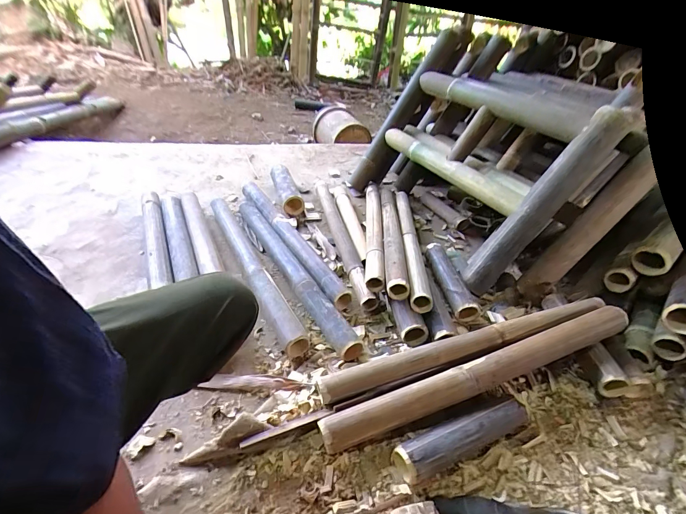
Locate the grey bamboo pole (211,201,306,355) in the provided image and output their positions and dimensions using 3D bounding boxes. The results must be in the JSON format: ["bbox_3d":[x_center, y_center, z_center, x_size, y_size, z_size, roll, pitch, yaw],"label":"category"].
[{"bbox_3d":[-0.245,0.013,0.907,0.061,0.050,0.623,-16,43,-25],"label":"grey bamboo pole"}]

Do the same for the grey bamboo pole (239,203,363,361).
[{"bbox_3d":[-0.150,0.018,0.917,0.060,0.056,0.646,-18,44,-27],"label":"grey bamboo pole"}]

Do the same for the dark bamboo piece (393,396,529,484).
[{"bbox_3d":[0.206,0.304,0.583,0.259,0.056,0.061,-11,41,-20],"label":"dark bamboo piece"}]

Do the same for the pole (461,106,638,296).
[{"bbox_3d":[0.470,-0.112,0.829,0.069,0.490,0.080,17,27,-38],"label":"pole"}]

